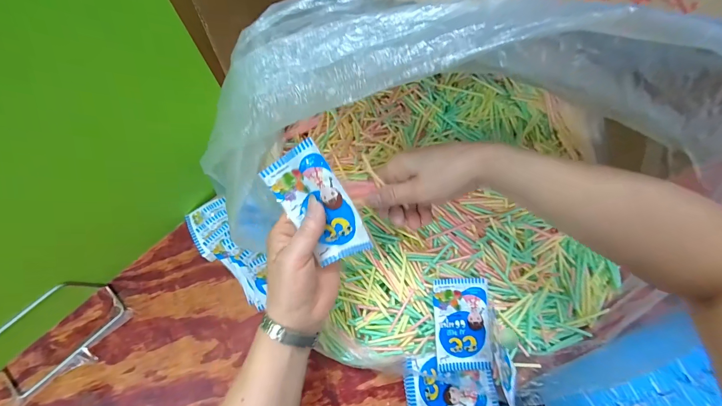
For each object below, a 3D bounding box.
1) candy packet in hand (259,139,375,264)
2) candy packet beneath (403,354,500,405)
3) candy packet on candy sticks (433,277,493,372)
[{"bbox_3d":[-0.037,0.003,0.283,0.063,0.008,0.104,-26,100,31],"label":"candy packet in hand"},{"bbox_3d":[0.105,0.214,0.385,0.105,0.017,0.064,-8,72,-4],"label":"candy packet beneath"},{"bbox_3d":[0.125,0.146,0.389,0.067,0.012,0.105,-2,72,-2],"label":"candy packet on candy sticks"}]

